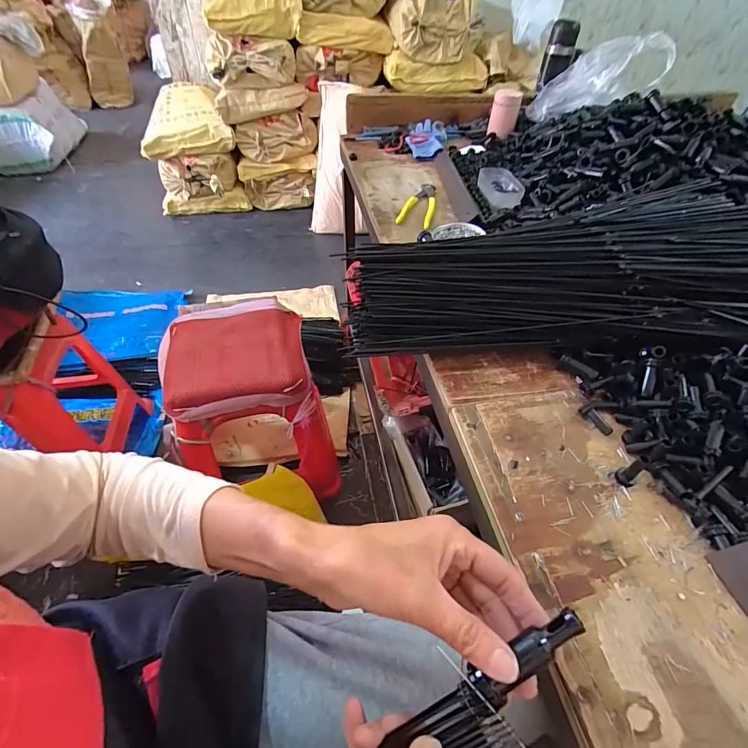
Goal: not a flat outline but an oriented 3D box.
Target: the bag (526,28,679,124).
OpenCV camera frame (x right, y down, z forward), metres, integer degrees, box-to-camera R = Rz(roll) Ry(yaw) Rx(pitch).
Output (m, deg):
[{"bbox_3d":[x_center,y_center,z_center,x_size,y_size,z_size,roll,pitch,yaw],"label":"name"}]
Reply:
[{"bbox_3d":[0.485,-0.652,0.895,0.289,0.106,0.056,-6,41,38],"label":"bag"}]

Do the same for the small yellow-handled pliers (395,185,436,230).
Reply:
[{"bbox_3d":[0.089,-0.326,0.770,0.059,0.013,0.146,14,48,10],"label":"small yellow-handled pliers"}]

